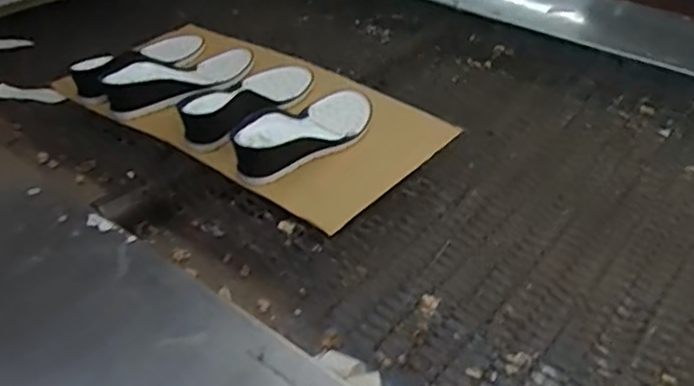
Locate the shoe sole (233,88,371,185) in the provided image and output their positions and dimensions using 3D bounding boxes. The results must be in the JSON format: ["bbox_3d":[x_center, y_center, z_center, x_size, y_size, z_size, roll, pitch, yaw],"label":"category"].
[{"bbox_3d":[-0.044,-0.092,0.801,0.101,0.043,0.243,20,42,24],"label":"shoe sole"}]

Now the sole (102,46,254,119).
[{"bbox_3d":[-0.236,-0.179,0.922,0.227,0.035,0.108,-23,43,-26],"label":"sole"}]

